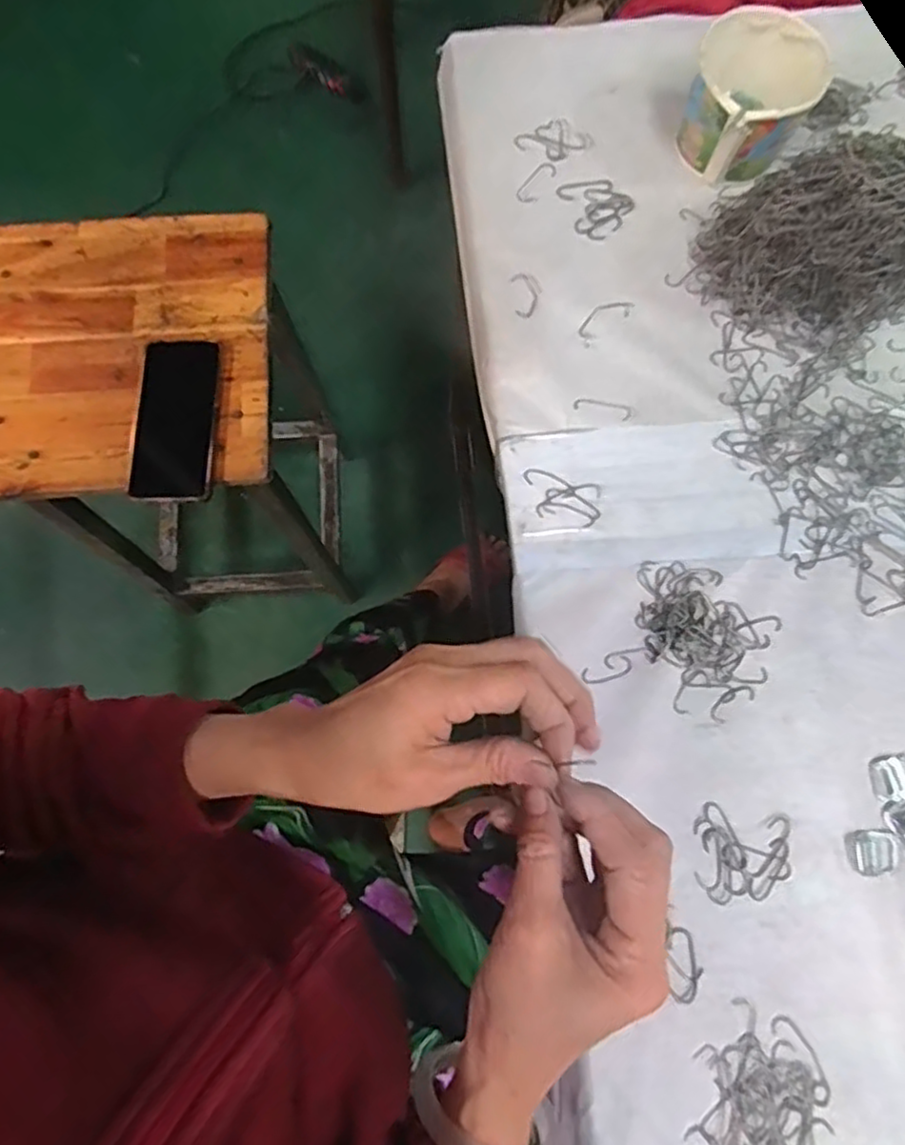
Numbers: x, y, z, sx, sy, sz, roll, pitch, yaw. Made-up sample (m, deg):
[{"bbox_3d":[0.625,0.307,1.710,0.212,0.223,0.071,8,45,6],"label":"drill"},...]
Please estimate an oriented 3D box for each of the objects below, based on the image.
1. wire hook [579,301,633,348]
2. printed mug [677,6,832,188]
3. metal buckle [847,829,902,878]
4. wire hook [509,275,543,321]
[{"bbox_3d":[0.112,-0.188,0.499,0.051,0.004,0.020,-39,81,-9],"label":"wire hook"},{"bbox_3d":[0.221,-0.355,0.509,0.089,0.068,0.107,18,77,3],"label":"printed mug"},{"bbox_3d":[0.263,0.174,0.420,0.032,0.004,0.025,-5,77,-2],"label":"metal buckle"},{"bbox_3d":[0.056,-0.208,0.506,0.023,0.004,0.036,-10,77,-3],"label":"wire hook"}]

